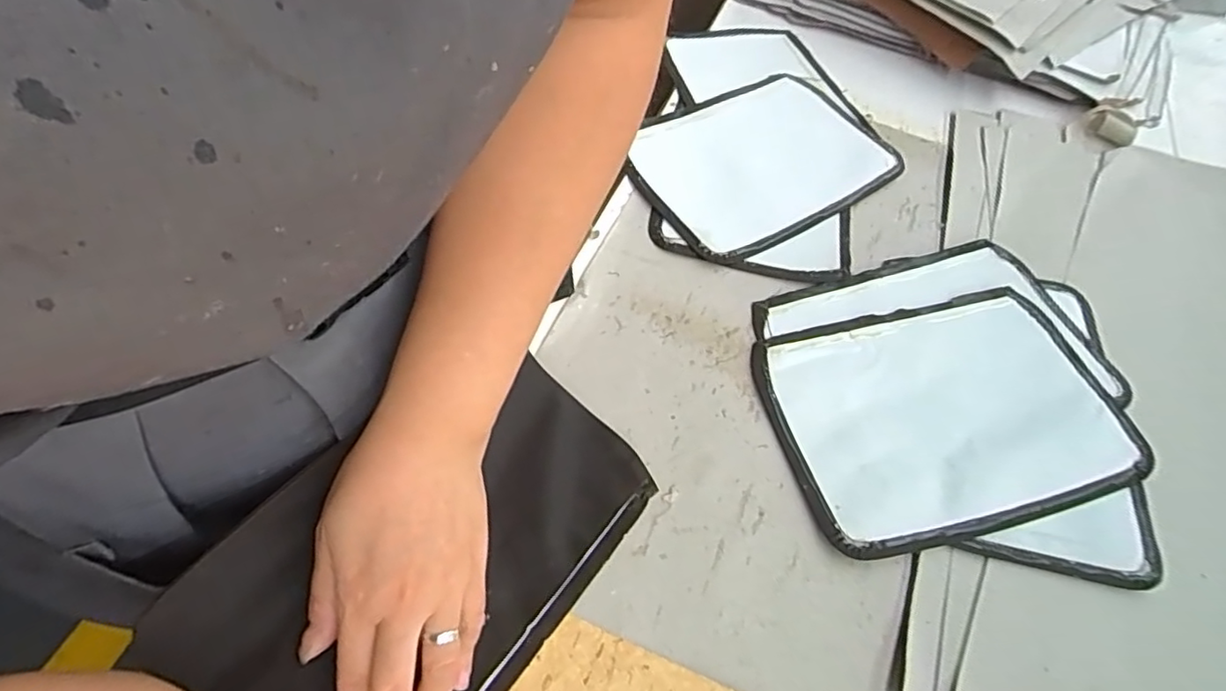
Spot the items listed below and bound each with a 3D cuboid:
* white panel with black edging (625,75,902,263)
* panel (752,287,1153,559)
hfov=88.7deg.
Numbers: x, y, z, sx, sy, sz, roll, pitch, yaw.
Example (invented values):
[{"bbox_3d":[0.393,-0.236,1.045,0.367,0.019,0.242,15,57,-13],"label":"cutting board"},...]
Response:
[{"bbox_3d":[0.122,-0.156,0.525,0.219,0.009,0.151,-28,63,-21],"label":"white panel with black edging"},{"bbox_3d":[0.211,0.041,0.402,0.213,0.013,0.153,-11,58,-12],"label":"panel"}]

